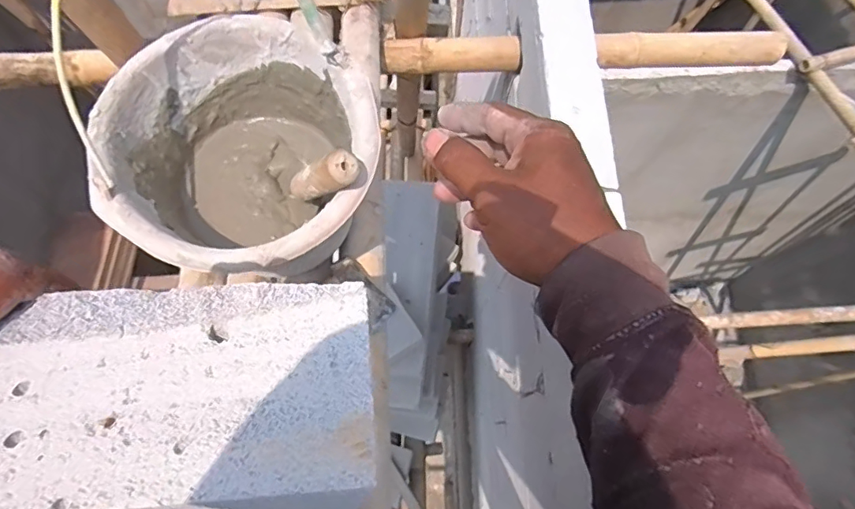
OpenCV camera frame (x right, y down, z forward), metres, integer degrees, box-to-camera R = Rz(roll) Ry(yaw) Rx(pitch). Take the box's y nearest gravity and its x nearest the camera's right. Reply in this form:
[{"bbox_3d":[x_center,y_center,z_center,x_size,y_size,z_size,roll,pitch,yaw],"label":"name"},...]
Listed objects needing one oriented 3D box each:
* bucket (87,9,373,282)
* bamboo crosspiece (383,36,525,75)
[{"bbox_3d":[-0.189,-0.111,0.589,0.275,0.214,0.253,0,70,0],"label":"bucket"},{"bbox_3d":[0.038,-0.345,0.891,0.218,0.052,0.055,-4,70,-1],"label":"bamboo crosspiece"}]

